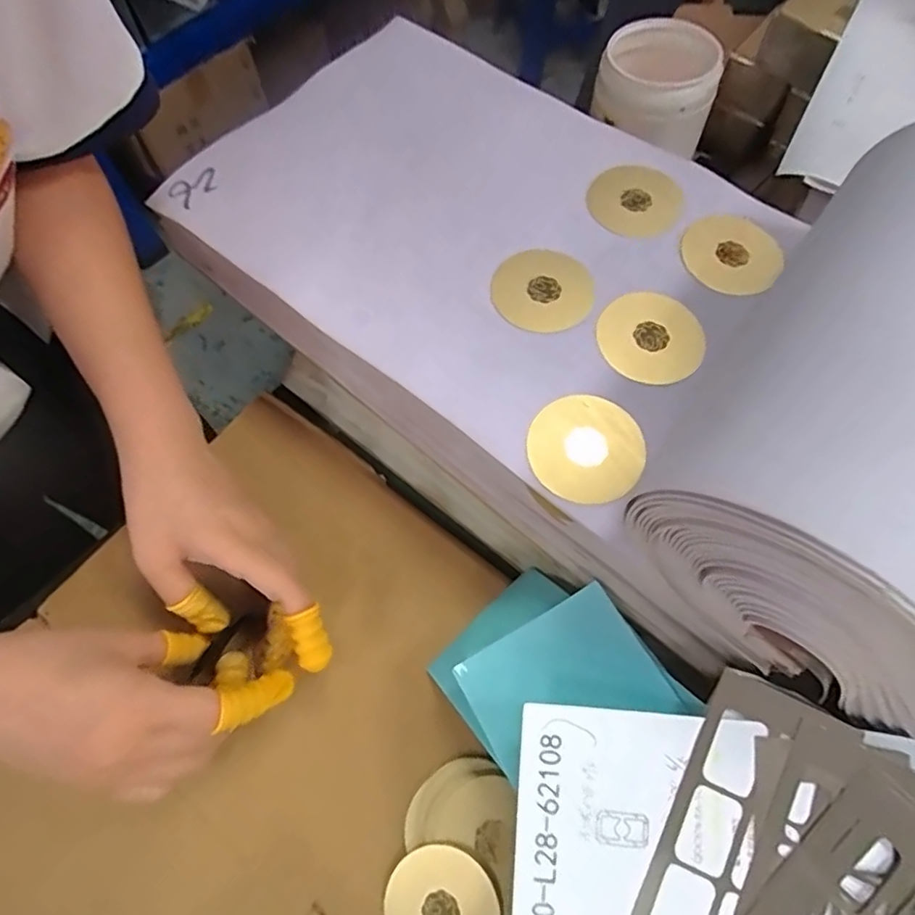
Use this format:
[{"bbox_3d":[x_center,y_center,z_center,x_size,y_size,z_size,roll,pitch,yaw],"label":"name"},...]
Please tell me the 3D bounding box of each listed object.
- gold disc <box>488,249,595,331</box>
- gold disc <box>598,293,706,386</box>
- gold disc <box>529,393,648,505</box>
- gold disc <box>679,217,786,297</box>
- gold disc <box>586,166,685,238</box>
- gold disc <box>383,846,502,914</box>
[{"bbox_3d":[0.051,-0.099,0.337,0.059,0.007,0.053,-22,69,-9],"label":"gold disc"},{"bbox_3d":[0.110,-0.068,0.322,0.056,0.004,0.056,0,67,0],"label":"gold disc"},{"bbox_3d":[0.066,-0.004,0.299,0.059,0.010,0.057,0,67,0],"label":"gold disc"},{"bbox_3d":[0.166,-0.123,0.347,0.055,0.006,0.059,0,67,1],"label":"gold disc"},{"bbox_3d":[0.114,-0.162,0.365,0.057,0.005,0.052,-2,73,8],"label":"gold disc"},{"bbox_3d":[-0.008,0.238,0.298,0.059,0.004,0.058,-3,76,13],"label":"gold disc"}]

